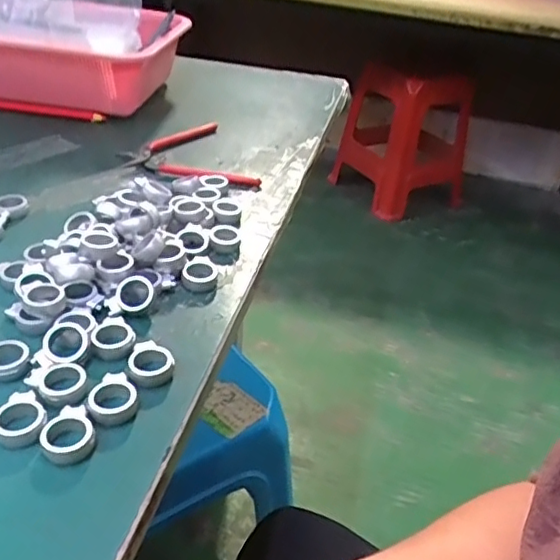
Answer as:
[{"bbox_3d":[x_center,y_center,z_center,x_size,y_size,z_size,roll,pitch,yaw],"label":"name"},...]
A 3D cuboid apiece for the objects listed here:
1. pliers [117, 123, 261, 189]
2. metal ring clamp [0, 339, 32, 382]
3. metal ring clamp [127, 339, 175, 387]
[{"bbox_3d":[-0.098,-0.124,0.591,0.113,0.008,0.141,-9,38,-20],"label":"pliers"},{"bbox_3d":[-0.162,0.048,0.343,0.033,0.010,0.026,-11,38,-22],"label":"metal ring clamp"},{"bbox_3d":[-0.077,0.050,0.354,0.026,0.010,0.032,-5,37,-14],"label":"metal ring clamp"}]

